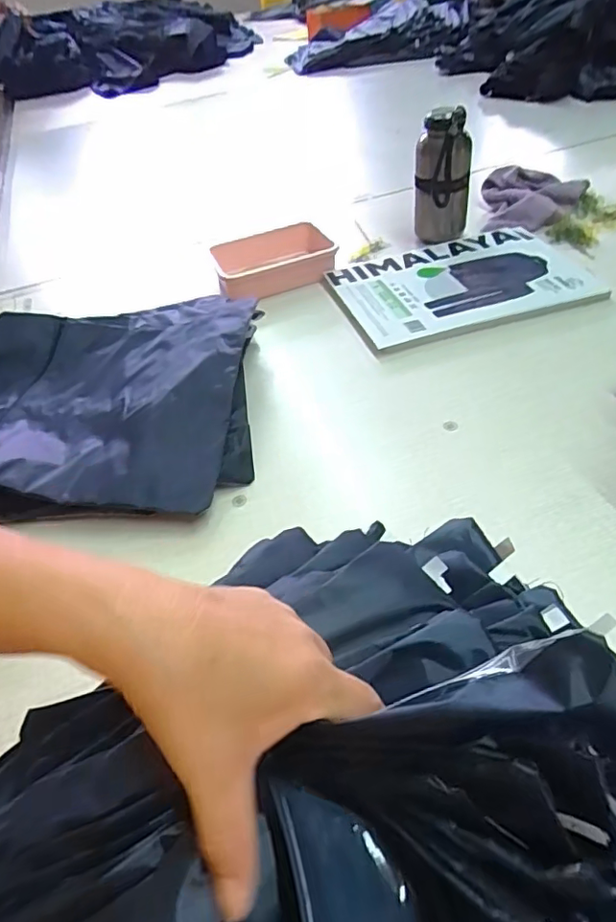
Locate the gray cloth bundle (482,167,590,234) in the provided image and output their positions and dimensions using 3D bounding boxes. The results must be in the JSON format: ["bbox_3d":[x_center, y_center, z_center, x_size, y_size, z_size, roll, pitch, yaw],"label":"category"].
[{"bbox_3d":[0.363,-0.422,0.889,0.159,0.039,0.172,7,47,16],"label":"gray cloth bundle"}]

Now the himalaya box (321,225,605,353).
[{"bbox_3d":[0.198,-0.242,0.749,0.315,0.024,0.240,-15,45,-6],"label":"himalaya box"}]

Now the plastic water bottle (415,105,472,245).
[{"bbox_3d":[0.197,-0.415,0.811,0.079,0.162,0.065,4,46,13],"label":"plastic water bottle"}]

